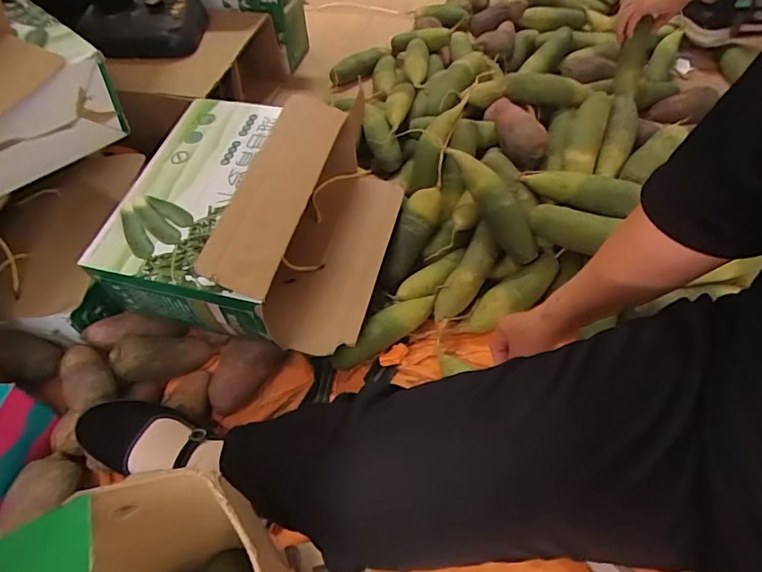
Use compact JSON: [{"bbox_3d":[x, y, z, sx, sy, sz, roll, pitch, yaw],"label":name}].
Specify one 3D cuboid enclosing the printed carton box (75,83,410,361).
[{"bbox_3d":[-0.183,-0.109,0.745,0.353,0.201,0.379,10,55,10],"label":"printed carton box"}]

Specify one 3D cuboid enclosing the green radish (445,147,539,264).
[{"bbox_3d":[0.178,-0.136,0.777,0.062,0.066,0.223,-29,83,-17],"label":"green radish"}]

